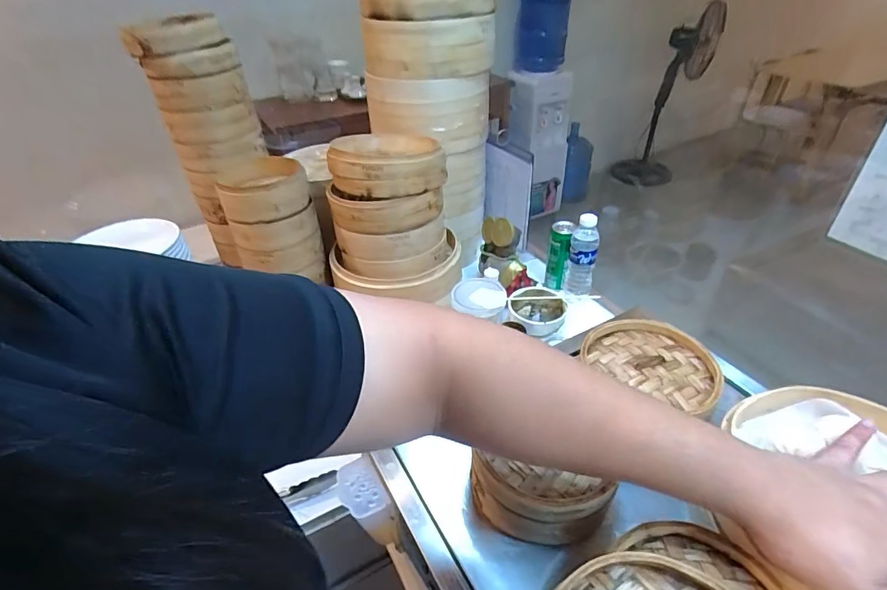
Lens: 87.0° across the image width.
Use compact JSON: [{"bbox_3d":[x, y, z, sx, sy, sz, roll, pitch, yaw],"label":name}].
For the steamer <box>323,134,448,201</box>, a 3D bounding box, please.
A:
[{"bbox_3d":[-0.099,-0.236,0.805,0.193,0.057,0.198,-12,38,-11],"label":"steamer"}]

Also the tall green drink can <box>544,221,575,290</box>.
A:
[{"bbox_3d":[0.244,-0.083,0.995,0.049,0.136,0.052,10,39,16],"label":"tall green drink can"}]

